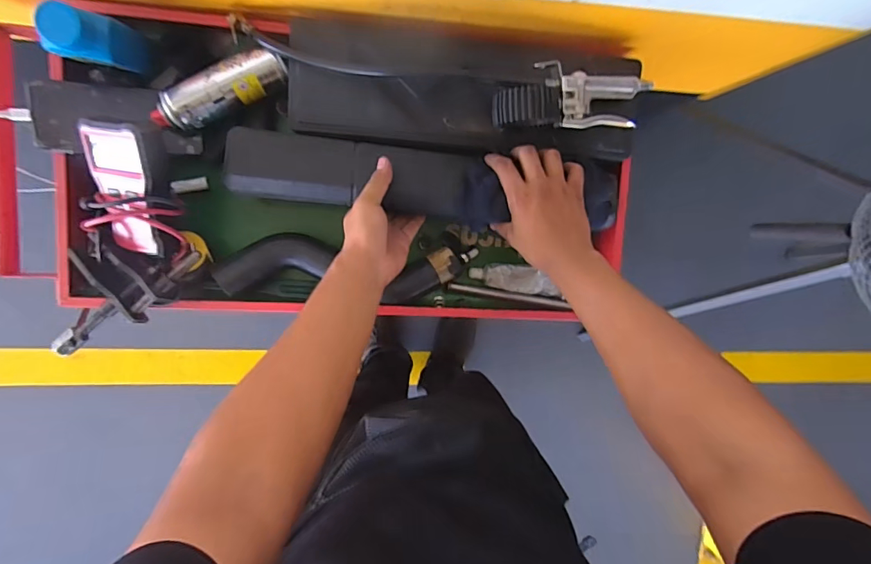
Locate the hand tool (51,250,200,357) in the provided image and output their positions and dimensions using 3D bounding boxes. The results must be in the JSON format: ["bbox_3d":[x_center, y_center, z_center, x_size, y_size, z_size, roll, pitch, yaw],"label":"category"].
[{"bbox_3d":[-0.349,0.021,0.521,0.186,0.024,0.025,-35,99,-2],"label":"hand tool"}]

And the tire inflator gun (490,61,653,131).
[{"bbox_3d":[0.170,-0.218,0.538,0.188,0.037,0.072,-3,97,-7],"label":"tire inflator gun"}]

